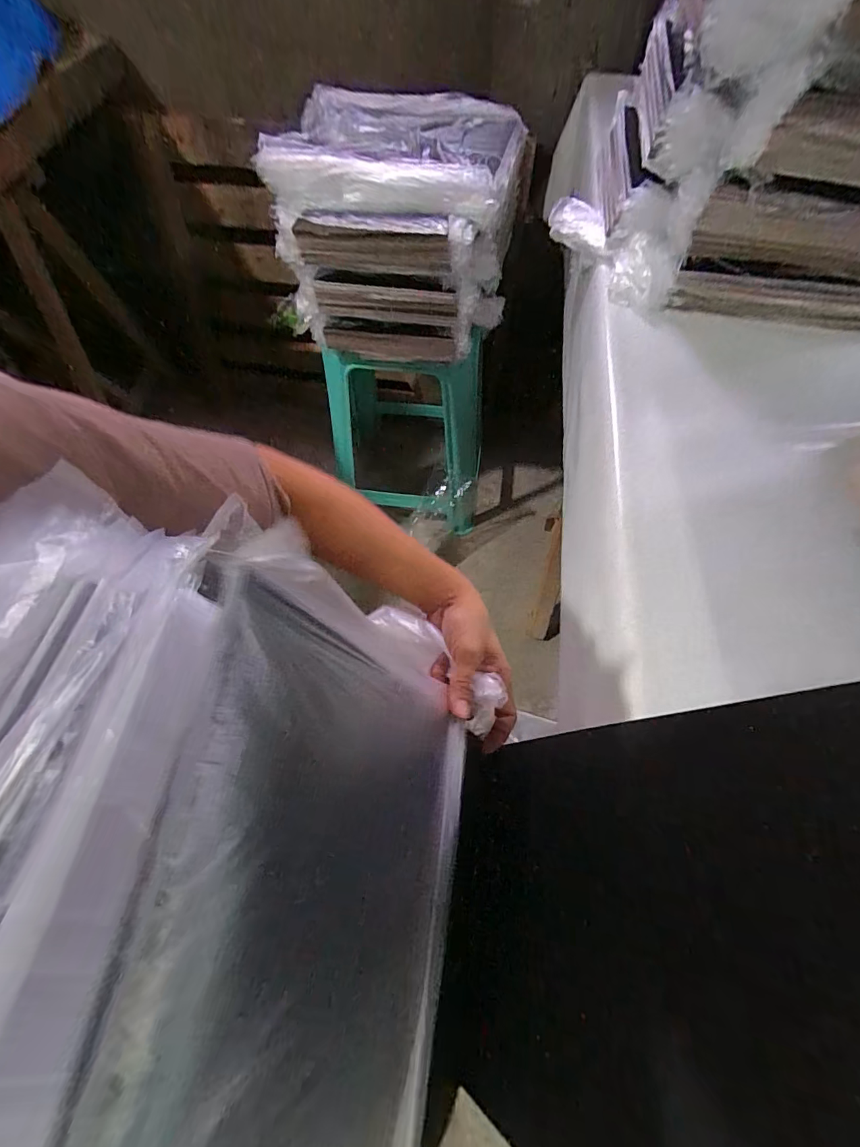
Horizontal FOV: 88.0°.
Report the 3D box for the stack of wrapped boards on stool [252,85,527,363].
[{"bbox_3d":[-0.057,-0.636,0.833,0.387,0.293,0.318,7,62,4],"label":"stack of wrapped boards on stool"}]

